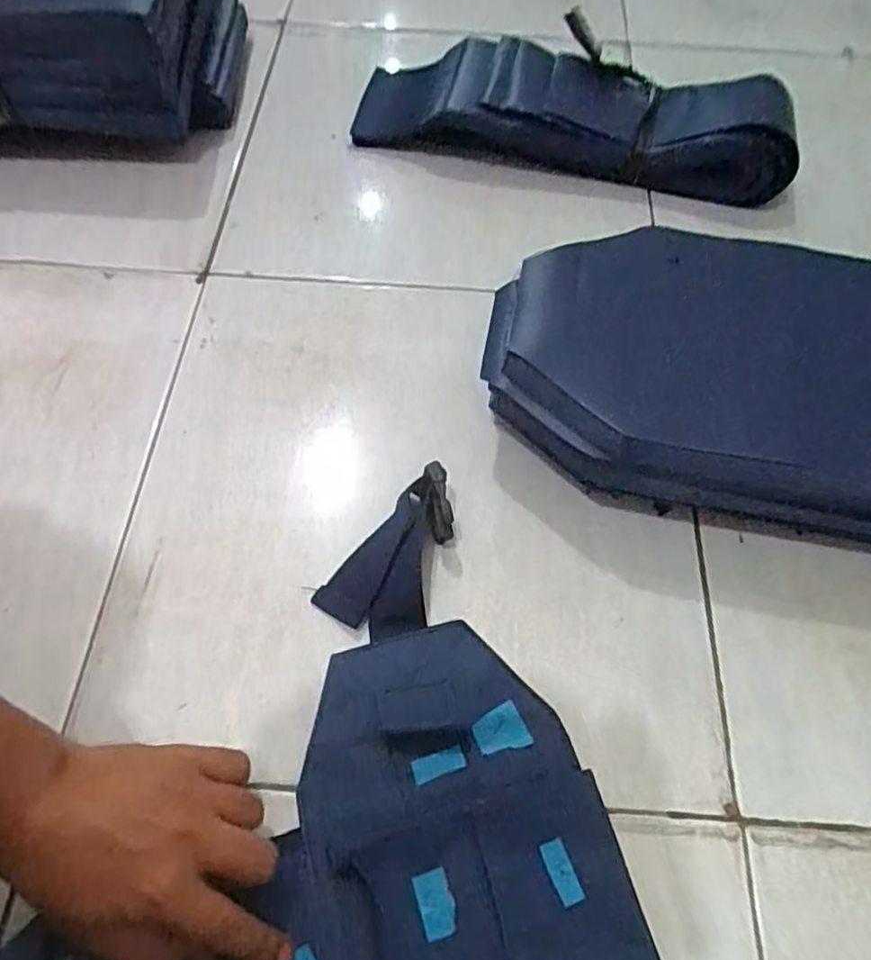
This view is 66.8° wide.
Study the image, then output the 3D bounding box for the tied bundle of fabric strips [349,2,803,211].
[{"bbox_3d":[0.131,-0.362,0.642,0.408,0.069,0.128,11,62,5],"label":"tied bundle of fabric strips"}]

